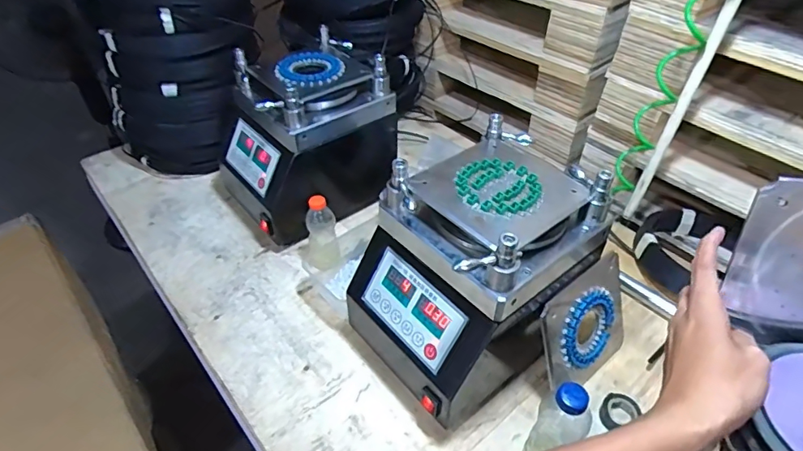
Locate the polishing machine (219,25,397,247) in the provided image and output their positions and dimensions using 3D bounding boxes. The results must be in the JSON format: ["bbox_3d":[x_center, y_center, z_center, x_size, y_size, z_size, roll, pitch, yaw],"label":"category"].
[{"bbox_3d":[-0.175,-0.157,0.936,0.299,0.304,0.256,-26,48,-24],"label":"polishing machine"}]

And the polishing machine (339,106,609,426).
[{"bbox_3d":[0.095,0.065,0.674,0.277,0.276,0.220,-29,49,-27],"label":"polishing machine"}]

